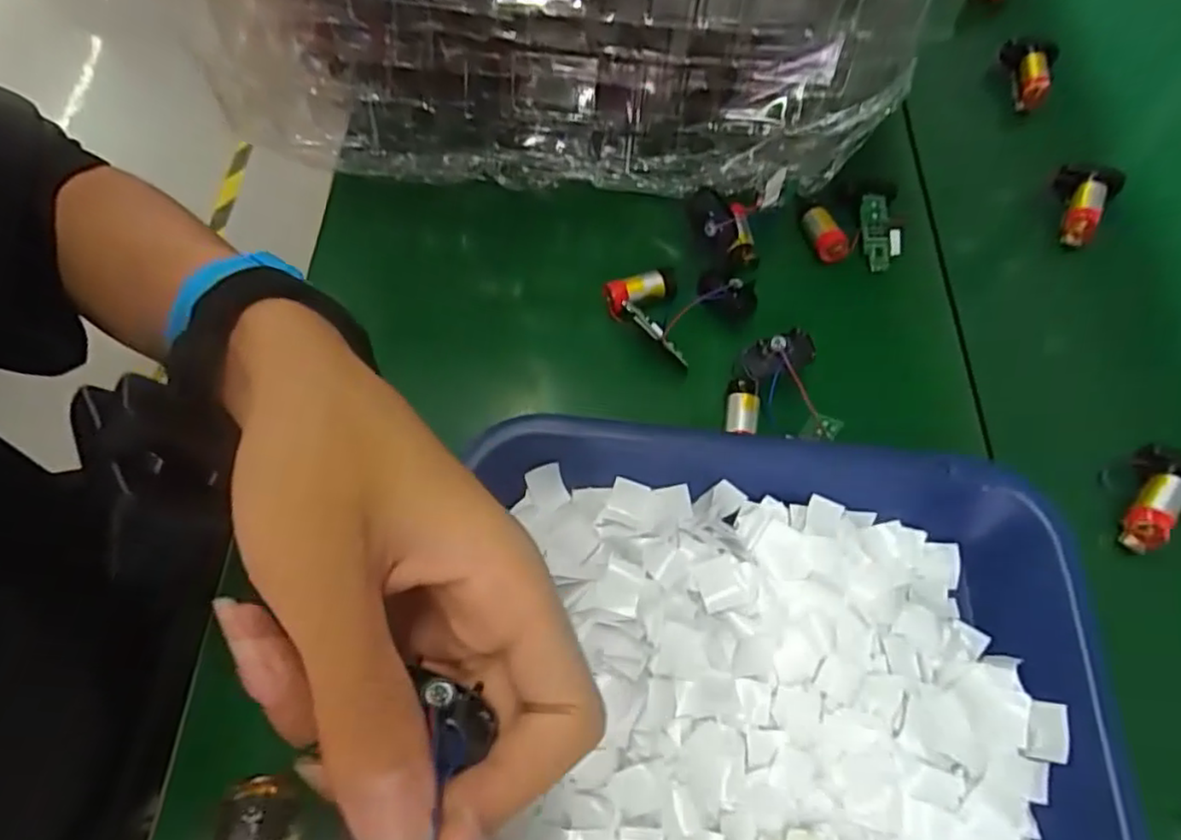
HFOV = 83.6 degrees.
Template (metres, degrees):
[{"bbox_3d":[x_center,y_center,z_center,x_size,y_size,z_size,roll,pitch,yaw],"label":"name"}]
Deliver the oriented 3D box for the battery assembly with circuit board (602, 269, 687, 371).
[{"bbox_3d":[0.027,-0.049,0.322,0.036,0.013,0.055,-4,65,-2],"label":"battery assembly with circuit board"}]

